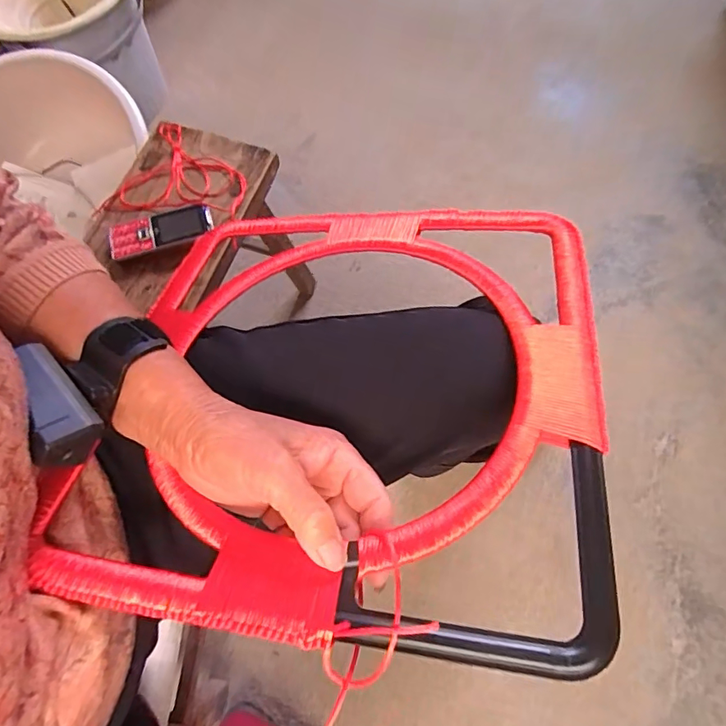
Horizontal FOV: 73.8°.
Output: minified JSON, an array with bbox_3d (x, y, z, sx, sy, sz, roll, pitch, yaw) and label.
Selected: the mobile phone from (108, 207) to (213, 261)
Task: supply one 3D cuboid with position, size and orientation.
[{"bbox_3d":[-0.255,-0.168,0.611,0.125,0.012,0.051,-18,69,-9],"label":"mobile phone"}]

